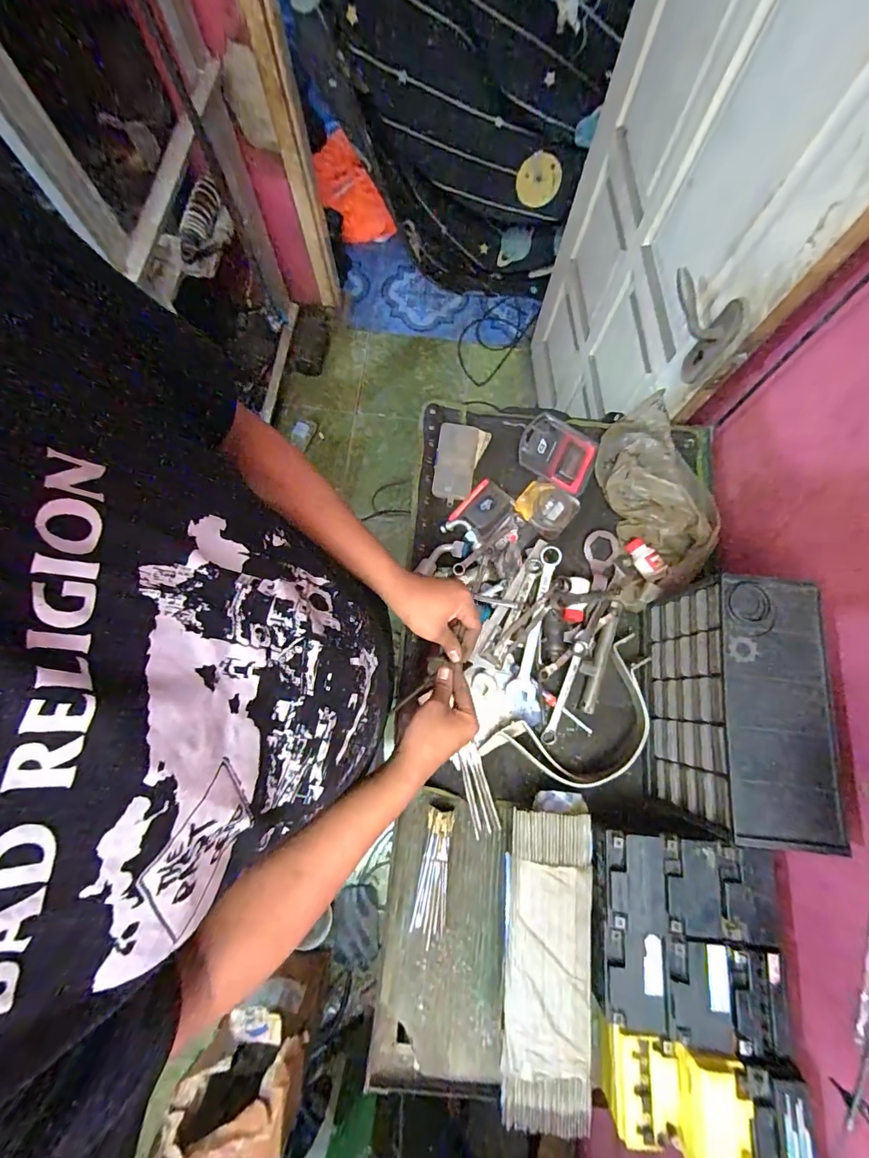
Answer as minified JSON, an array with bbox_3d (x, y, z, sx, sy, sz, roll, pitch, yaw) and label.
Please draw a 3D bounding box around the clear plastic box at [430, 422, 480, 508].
[{"bbox_3d":[0.035,-0.201,0.782,0.068,0.019,0.135,9,77,1],"label":"clear plastic box"}]

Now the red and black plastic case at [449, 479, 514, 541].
[{"bbox_3d":[0.085,-0.119,0.771,0.080,0.028,0.097,41,80,8],"label":"red and black plastic case"}]

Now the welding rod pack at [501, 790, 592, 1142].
[{"bbox_3d":[0.146,0.476,0.579,0.106,0.041,0.361,5,77,0],"label":"welding rod pack"}]

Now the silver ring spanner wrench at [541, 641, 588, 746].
[{"bbox_3d":[0.200,0.175,0.696,0.022,0.015,0.164,19,91,3],"label":"silver ring spanner wrench"}]

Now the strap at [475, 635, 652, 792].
[{"bbox_3d":[0.229,0.226,0.678,0.292,0.053,0.149,-35,80,-8],"label":"strap"}]

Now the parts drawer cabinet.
[{"bbox_3d":[0.385,0.164,0.597,0.125,0.191,0.284,6,77,1],"label":"parts drawer cabinet"}]

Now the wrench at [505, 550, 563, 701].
[{"bbox_3d":[0.160,0.073,0.719,0.041,0.010,0.251,12,86,8],"label":"wrench"}]

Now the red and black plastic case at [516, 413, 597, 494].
[{"bbox_3d":[0.217,-0.223,0.804,0.130,0.023,0.109,25,78,5],"label":"red and black plastic case"}]

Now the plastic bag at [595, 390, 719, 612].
[{"bbox_3d":[0.374,-0.126,0.753,0.168,0.061,0.349,0,77,-1],"label":"plastic bag"}]

